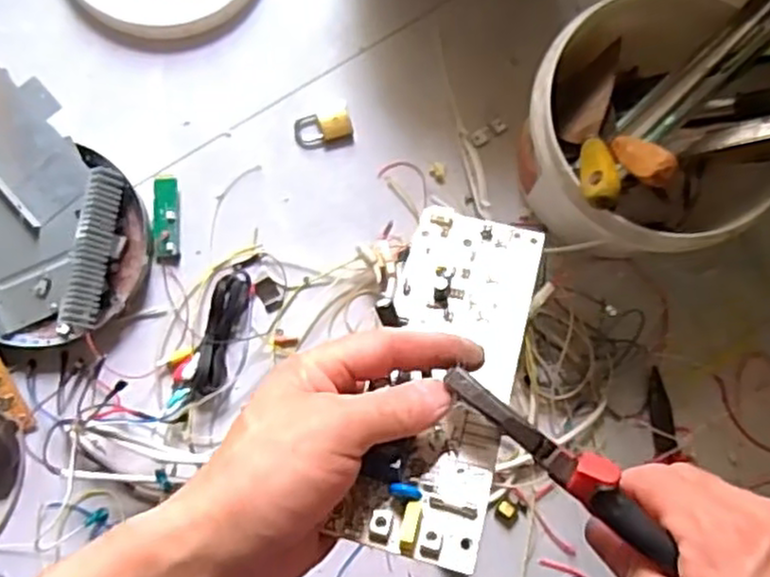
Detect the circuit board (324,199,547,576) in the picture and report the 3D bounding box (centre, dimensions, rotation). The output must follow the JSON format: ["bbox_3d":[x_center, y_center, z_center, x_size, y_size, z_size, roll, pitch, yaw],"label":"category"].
[{"bbox_3d":[0.032,0.038,0.367,0.071,0.019,0.190,16,57,0],"label":"circuit board"}]

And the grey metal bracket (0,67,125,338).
[{"bbox_3d":[-0.350,-0.100,0.710,0.167,0.051,0.294,-20,84,-6],"label":"grey metal bracket"}]

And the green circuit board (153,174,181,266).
[{"bbox_3d":[-0.220,-0.070,0.734,0.024,0.007,0.089,-6,82,-4],"label":"green circuit board"}]

